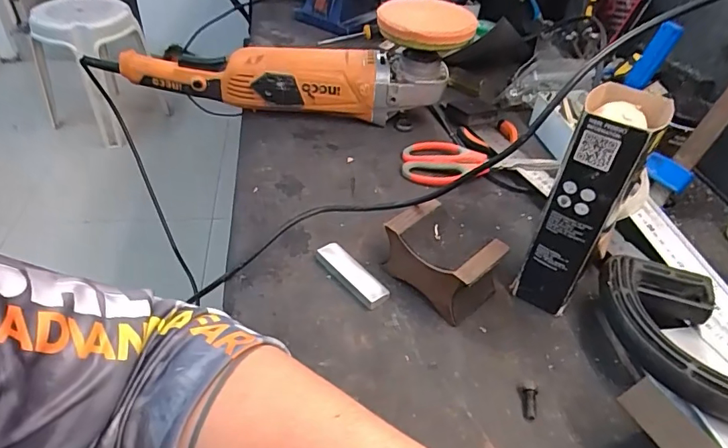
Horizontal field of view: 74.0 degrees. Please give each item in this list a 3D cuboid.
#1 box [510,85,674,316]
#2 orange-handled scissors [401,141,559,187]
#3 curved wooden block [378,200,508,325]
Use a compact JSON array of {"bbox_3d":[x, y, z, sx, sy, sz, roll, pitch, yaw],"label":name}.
[{"bbox_3d":[0.181,-0.011,0.405,0.057,0.191,0.071,27,47,24],"label":"box"},{"bbox_3d":[0.137,-0.075,0.591,0.178,0.022,0.069,3,42,0],"label":"orange-handled scissors"},{"bbox_3d":[0.070,0.033,0.444,0.097,0.061,0.069,32,49,28],"label":"curved wooden block"}]

